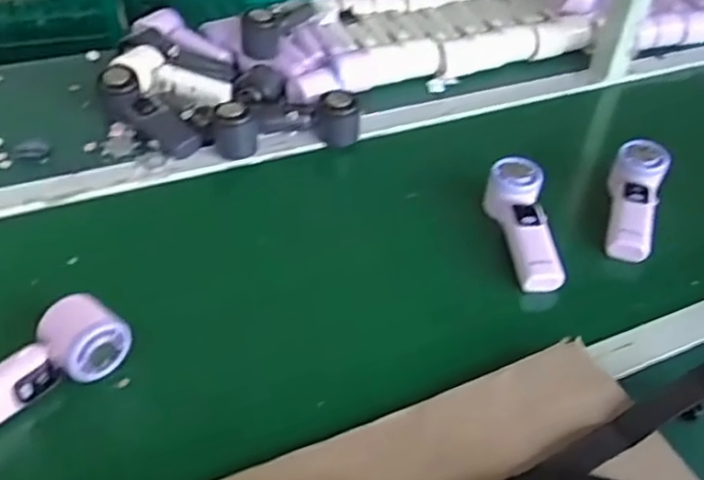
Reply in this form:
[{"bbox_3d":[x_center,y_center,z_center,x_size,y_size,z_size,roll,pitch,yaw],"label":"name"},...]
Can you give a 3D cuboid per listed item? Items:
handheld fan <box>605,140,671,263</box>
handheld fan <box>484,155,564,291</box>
[{"bbox_3d":[0.334,-0.050,0.810,0.055,0.039,0.187,16,55,12],"label":"handheld fan"},{"bbox_3d":[0.191,-0.018,0.764,0.057,0.043,0.179,-1,54,-7],"label":"handheld fan"}]

